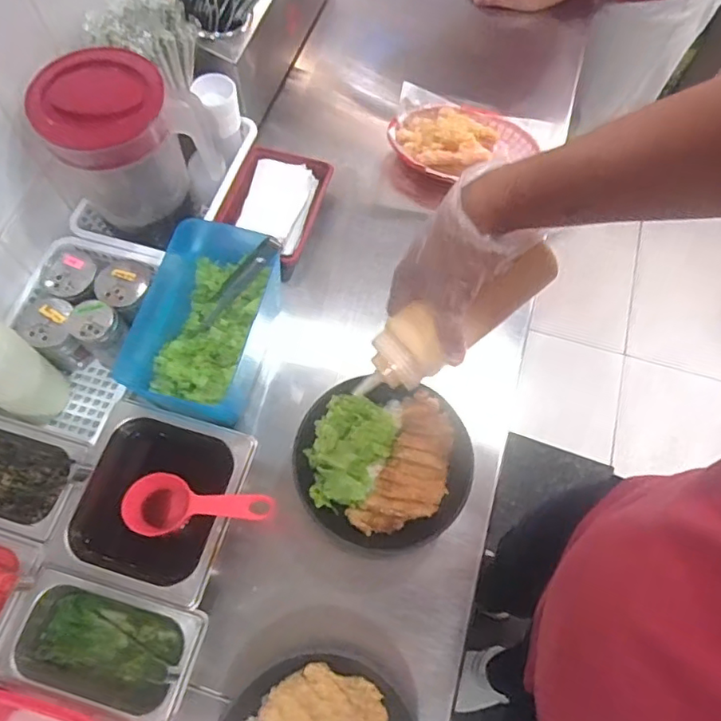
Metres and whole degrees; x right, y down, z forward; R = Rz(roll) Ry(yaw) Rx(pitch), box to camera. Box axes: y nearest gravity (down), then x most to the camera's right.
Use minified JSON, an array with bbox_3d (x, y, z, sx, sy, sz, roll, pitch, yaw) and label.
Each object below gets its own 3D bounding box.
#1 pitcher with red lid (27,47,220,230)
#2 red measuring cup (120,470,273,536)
[{"bbox_3d":[-0.263,-0.250,0.643,0.162,0.160,0.123,-36,72,-16],"label":"pitcher with red lid"},{"bbox_3d":[-0.163,0.150,0.571,0.155,0.043,0.060,0,65,16],"label":"red measuring cup"}]

